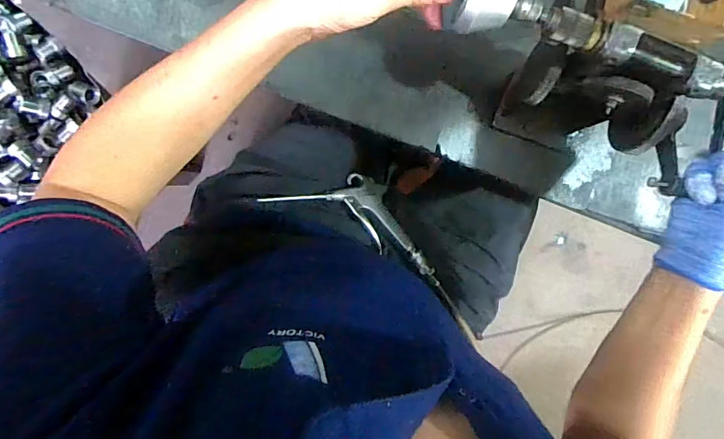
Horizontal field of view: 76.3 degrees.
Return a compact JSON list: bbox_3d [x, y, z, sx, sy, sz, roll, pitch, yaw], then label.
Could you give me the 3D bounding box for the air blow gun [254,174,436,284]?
[{"bbox_3d":[0.003,-0.008,0.593,0.245,0.045,0.088,27,92,-9],"label":"air blow gun"}]

